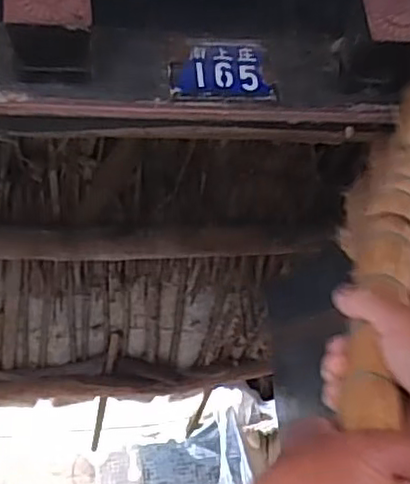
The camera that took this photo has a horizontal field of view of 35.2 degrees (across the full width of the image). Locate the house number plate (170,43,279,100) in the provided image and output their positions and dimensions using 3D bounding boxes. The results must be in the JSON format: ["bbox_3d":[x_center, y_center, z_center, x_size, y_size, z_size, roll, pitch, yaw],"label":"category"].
[{"bbox_3d":[0.017,-0.174,0.651,0.104,0.066,0.009,-1,-18,-8],"label":"house number plate"}]

